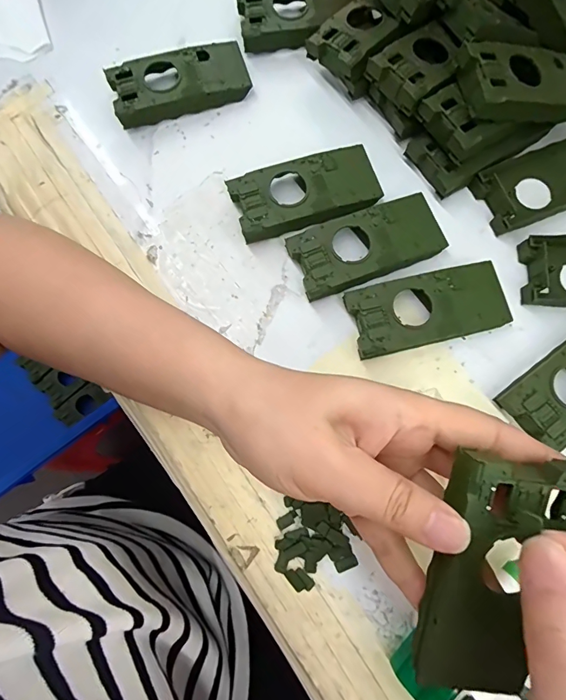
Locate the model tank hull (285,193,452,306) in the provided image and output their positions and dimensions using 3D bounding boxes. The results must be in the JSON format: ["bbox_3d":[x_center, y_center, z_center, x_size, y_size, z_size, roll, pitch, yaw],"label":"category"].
[{"bbox_3d":[0.059,-0.071,0.291,0.104,0.022,0.048,-23,79,-3],"label":"model tank hull"}]

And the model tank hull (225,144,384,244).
[{"bbox_3d":[0.017,-0.110,0.300,0.103,0.024,0.051,-20,78,-3],"label":"model tank hull"}]

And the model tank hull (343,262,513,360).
[{"bbox_3d":[0.097,-0.026,0.278,0.104,0.017,0.046,-15,78,-2],"label":"model tank hull"}]

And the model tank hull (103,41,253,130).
[{"bbox_3d":[-0.080,-0.207,0.322,0.103,0.022,0.044,-17,78,-2],"label":"model tank hull"}]

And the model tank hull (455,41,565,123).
[{"bbox_3d":[0.164,-0.178,0.276,0.102,0.020,0.048,-7,73,-17],"label":"model tank hull"}]

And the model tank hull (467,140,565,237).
[{"bbox_3d":[0.192,-0.122,0.298,0.099,0.017,0.048,-22,79,-3],"label":"model tank hull"}]

